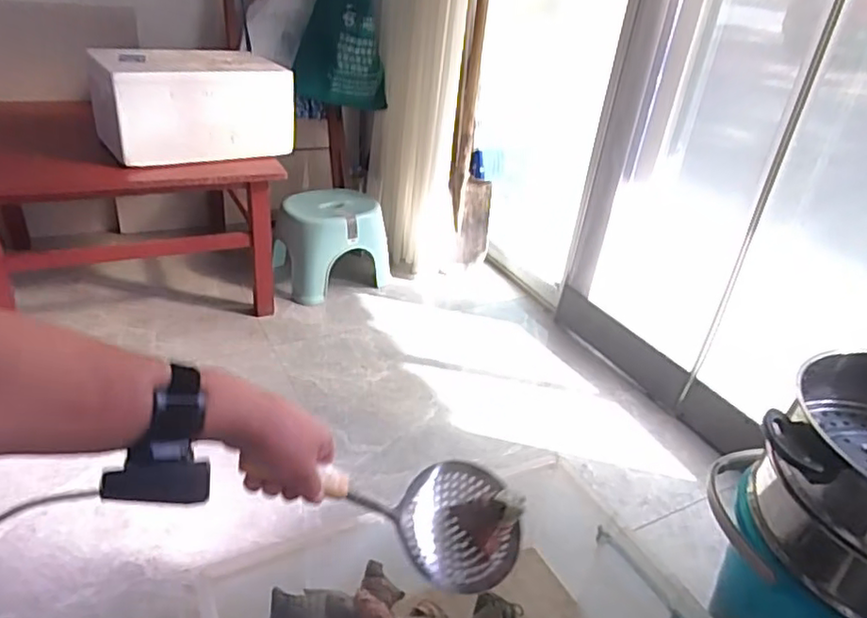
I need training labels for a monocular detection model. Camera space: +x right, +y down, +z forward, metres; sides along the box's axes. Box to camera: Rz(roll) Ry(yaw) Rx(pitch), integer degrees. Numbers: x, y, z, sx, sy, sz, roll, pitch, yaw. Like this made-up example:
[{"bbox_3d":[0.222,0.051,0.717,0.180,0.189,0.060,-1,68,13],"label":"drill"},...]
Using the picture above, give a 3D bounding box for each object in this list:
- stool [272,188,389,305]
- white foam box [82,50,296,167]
[{"bbox_3d":[-0.297,-0.193,1.820,0.300,0.237,0.258,-12,36,-29],"label":"stool"},{"bbox_3d":[-0.583,-0.486,1.481,0.423,0.209,0.309,-15,37,-32],"label":"white foam box"}]

